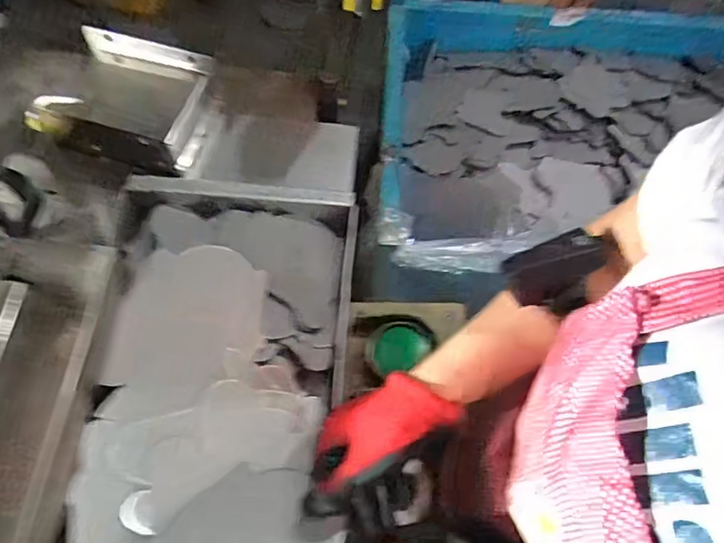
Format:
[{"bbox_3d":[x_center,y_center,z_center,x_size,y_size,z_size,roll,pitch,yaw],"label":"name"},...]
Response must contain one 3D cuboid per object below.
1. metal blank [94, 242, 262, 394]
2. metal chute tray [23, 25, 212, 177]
[{"bbox_3d":[-0.149,0.039,0.509,0.124,0.008,0.127,10,69,-21],"label":"metal blank"},{"bbox_3d":[-0.271,-0.197,0.673,0.170,0.071,0.144,12,63,4],"label":"metal chute tray"}]

